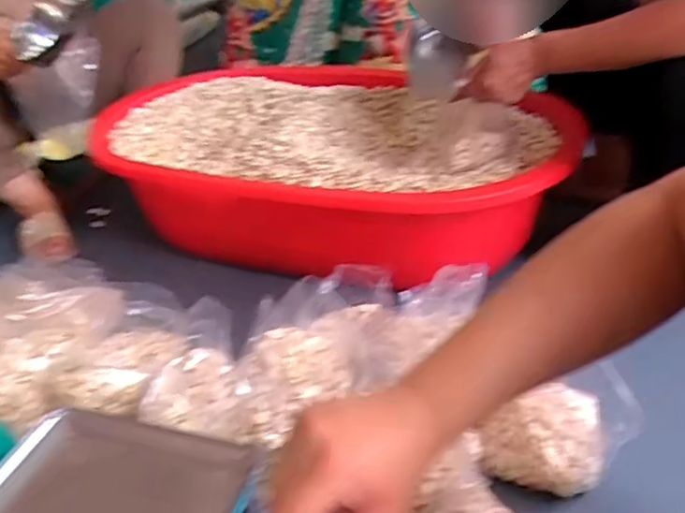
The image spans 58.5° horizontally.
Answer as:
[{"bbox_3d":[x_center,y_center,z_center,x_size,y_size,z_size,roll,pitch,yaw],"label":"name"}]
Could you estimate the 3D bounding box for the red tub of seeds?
[{"bbox_3d":[-0.050,-0.189,1.245,0.923,0.216,0.540,13,39,26],"label":"red tub of seeds"}]

